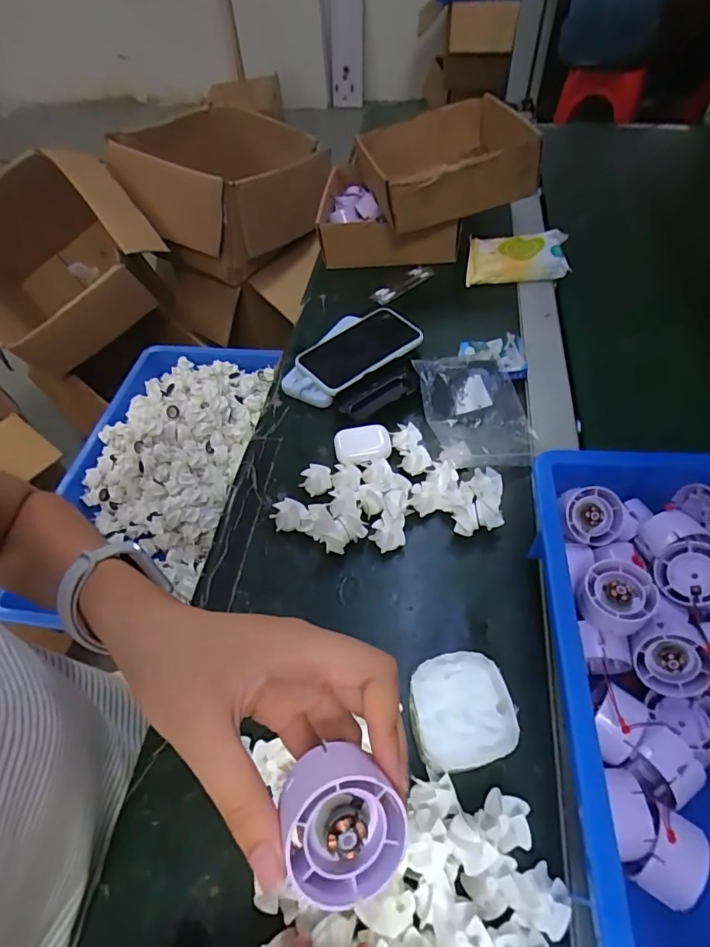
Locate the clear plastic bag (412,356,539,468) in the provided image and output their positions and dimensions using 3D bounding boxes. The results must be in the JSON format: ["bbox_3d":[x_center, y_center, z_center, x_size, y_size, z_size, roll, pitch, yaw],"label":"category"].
[{"bbox_3d":[0.133,-0.071,0.514,0.109,0.023,0.142,-9,54,-3],"label":"clear plastic bag"}]

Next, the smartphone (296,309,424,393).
[{"bbox_3d":[0.001,-0.155,0.587,0.144,0.014,0.090,-36,55,-18],"label":"smartphone"}]

